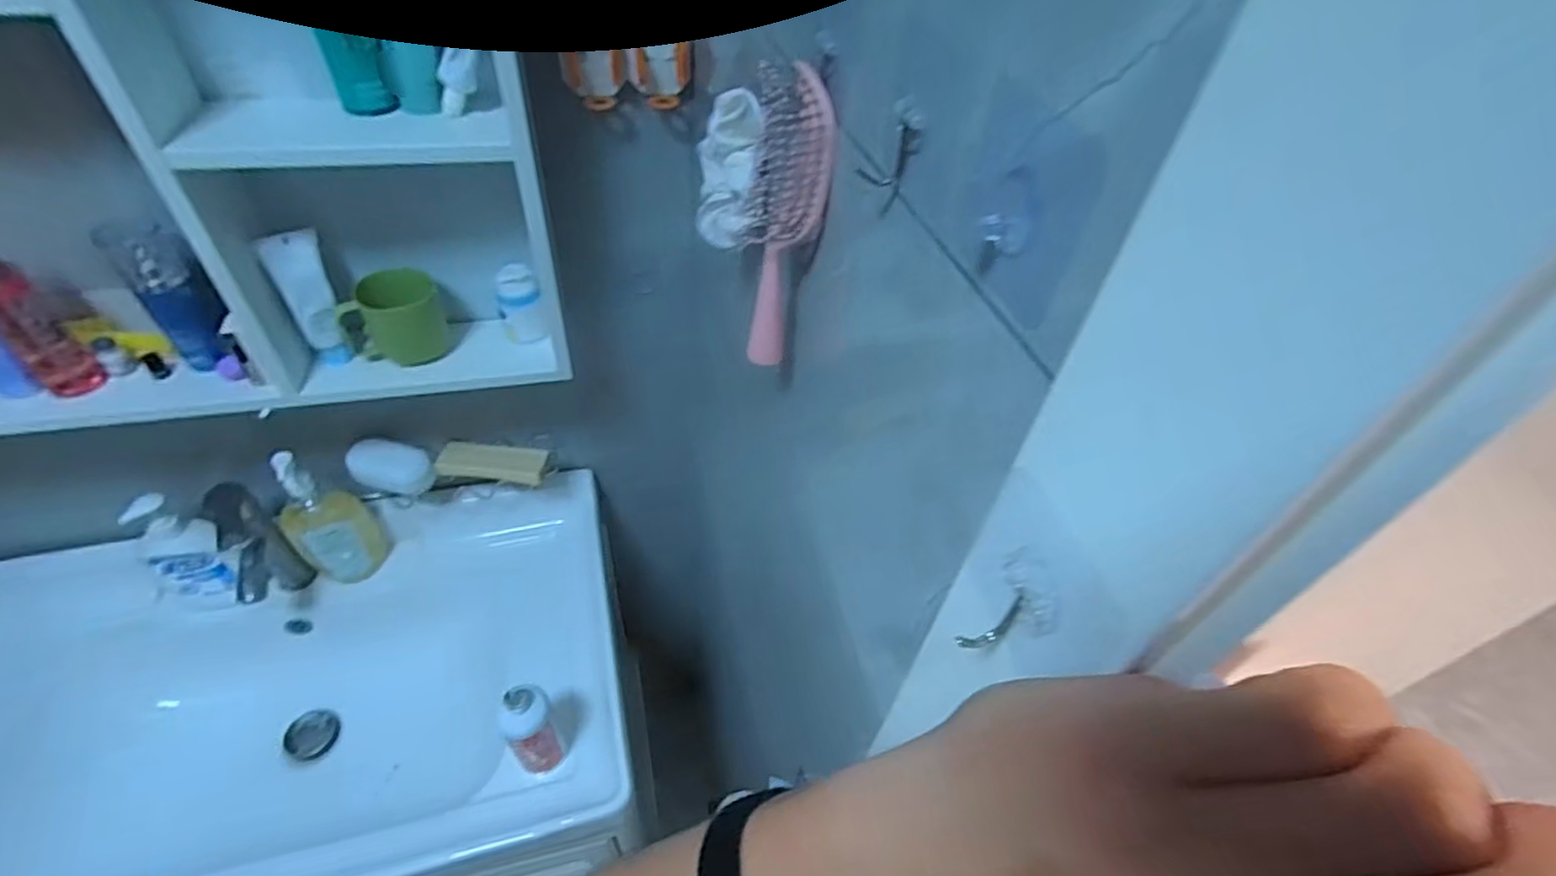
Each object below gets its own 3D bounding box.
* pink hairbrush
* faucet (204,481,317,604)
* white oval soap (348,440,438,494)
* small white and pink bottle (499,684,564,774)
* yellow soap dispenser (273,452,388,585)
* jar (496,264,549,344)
[{"bbox_3d":[0.002,-0.121,0.380,0.033,0.162,0.052,-4,47,-10],"label":"pink hairbrush"},{"bbox_3d":[-0.650,0.149,0.836,0.104,0.181,0.071,38,53,27],"label":"faucet"},{"bbox_3d":[-0.495,0.037,0.858,0.099,0.055,0.055,5,46,-2],"label":"white oval soap"},{"bbox_3d":[-0.269,0.325,0.732,0.053,0.163,0.041,-10,48,-16],"label":"small white and pink bottle"},{"bbox_3d":[-0.583,0.102,0.861,0.093,0.231,0.042,-17,50,-21],"label":"yellow soap dispenser"},{"bbox_3d":[-0.274,-0.141,0.711,0.041,0.080,0.042,-16,50,-20],"label":"jar"}]

